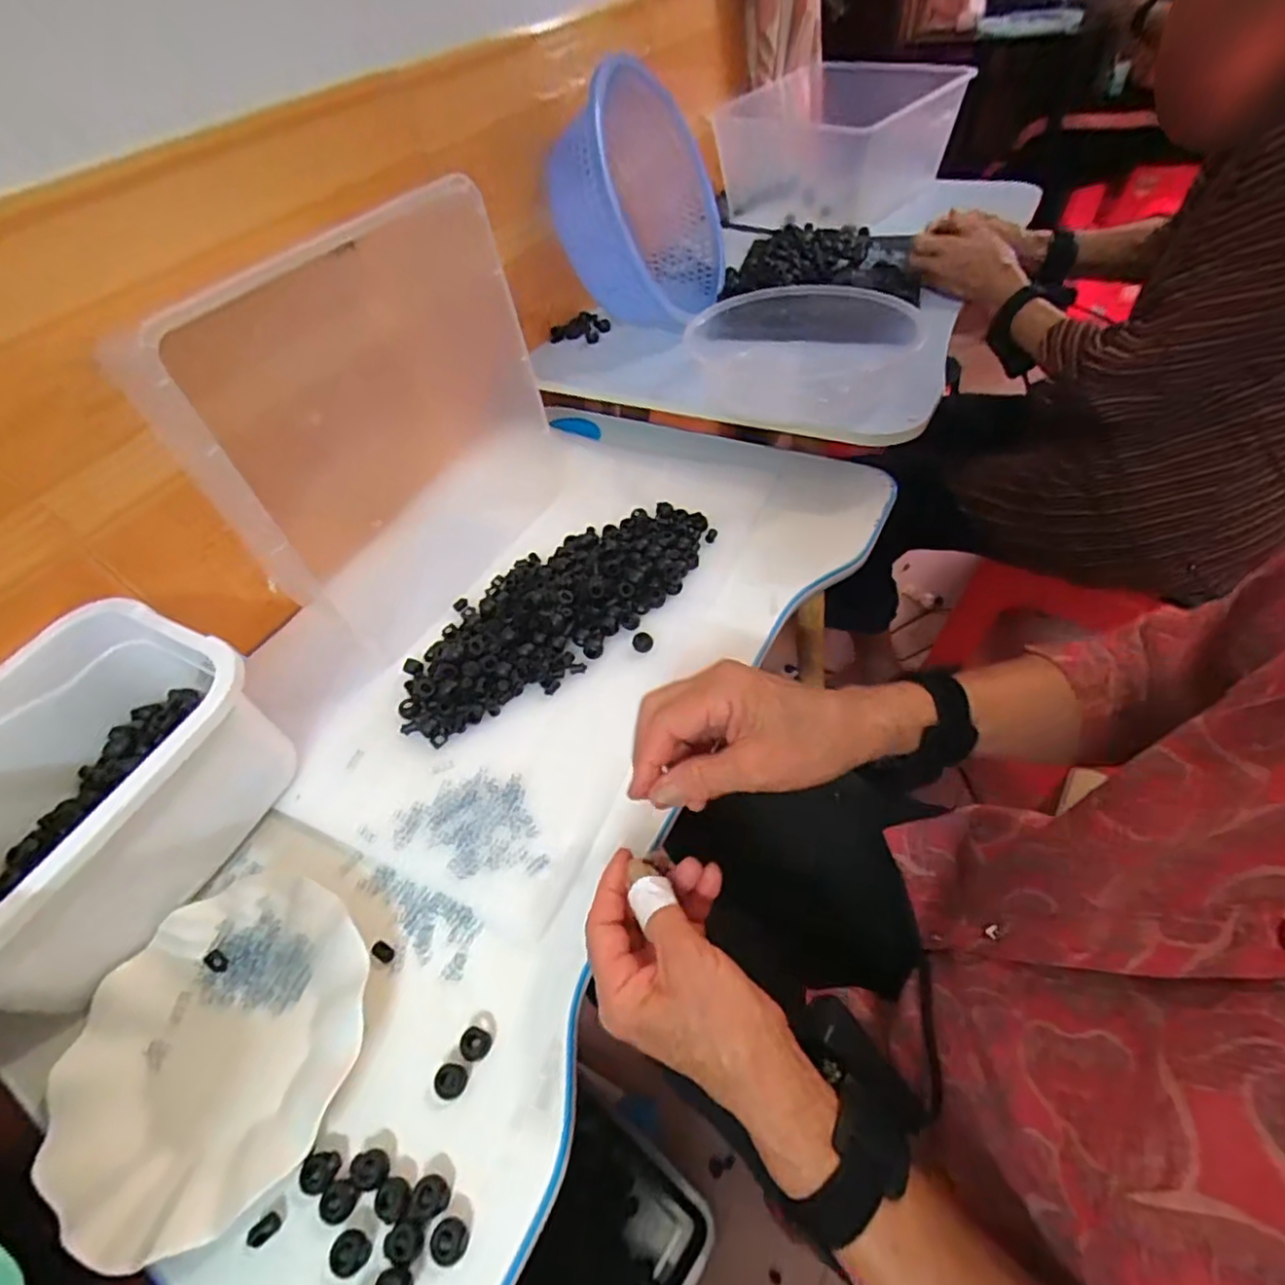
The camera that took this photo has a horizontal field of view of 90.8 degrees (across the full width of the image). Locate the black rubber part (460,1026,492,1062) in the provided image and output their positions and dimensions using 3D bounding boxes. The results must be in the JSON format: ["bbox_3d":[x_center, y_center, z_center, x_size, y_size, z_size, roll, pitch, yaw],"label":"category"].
[{"bbox_3d":[-0.097,0.233,0.367,0.017,0.007,0.016,0,53,1],"label":"black rubber part"}]

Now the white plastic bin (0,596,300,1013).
[{"bbox_3d":[-0.386,0.102,0.421,0.174,0.095,0.241,15,54,19],"label":"white plastic bin"}]

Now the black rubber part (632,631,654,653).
[{"bbox_3d":[0.000,0.000,0.543,0.017,0.013,0.019,-5,50,4],"label":"black rubber part"}]

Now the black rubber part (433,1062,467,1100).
[{"bbox_3d":[-0.109,0.247,0.357,0.018,0.008,0.016,7,52,14],"label":"black rubber part"}]

